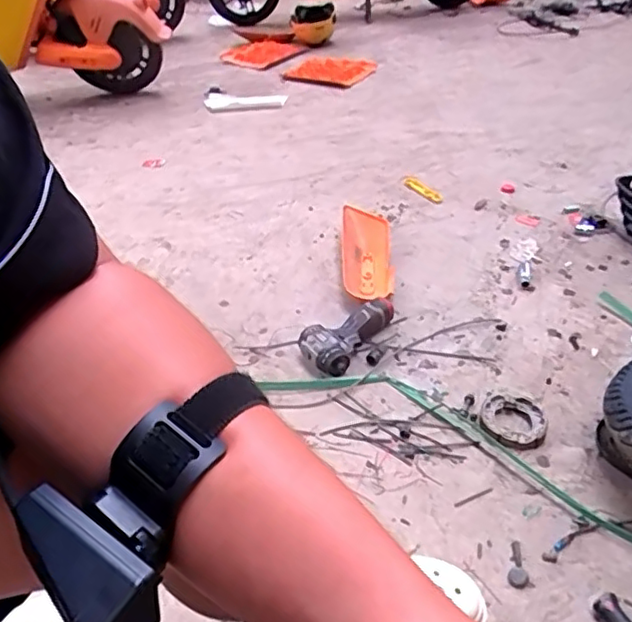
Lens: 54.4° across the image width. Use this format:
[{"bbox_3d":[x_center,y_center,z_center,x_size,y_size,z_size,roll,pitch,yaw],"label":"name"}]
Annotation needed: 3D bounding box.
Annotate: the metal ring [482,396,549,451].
[{"bbox_3d":[0.321,0.180,1.004,0.103,0.017,0.104,-2,37,2],"label":"metal ring"}]

